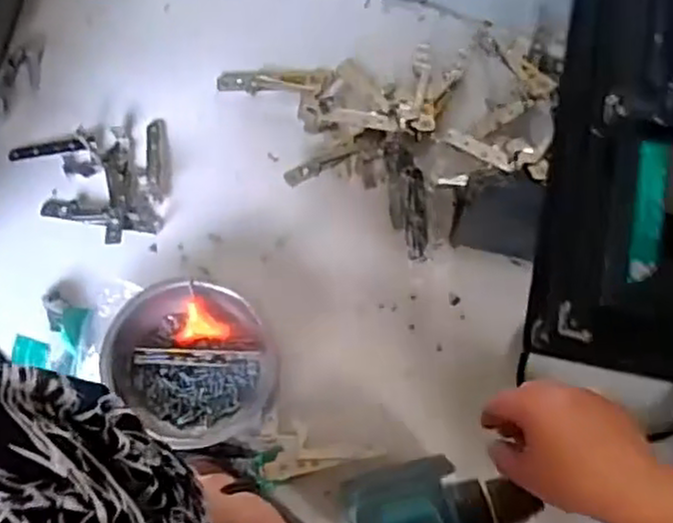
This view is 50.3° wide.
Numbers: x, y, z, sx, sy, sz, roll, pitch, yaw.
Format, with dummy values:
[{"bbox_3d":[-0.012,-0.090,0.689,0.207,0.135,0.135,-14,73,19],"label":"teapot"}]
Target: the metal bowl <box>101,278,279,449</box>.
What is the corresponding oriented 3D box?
[{"bbox_3d":[-0.162,0.111,0.798,0.175,0.061,0.187,-42,79,-11],"label":"metal bowl"}]

